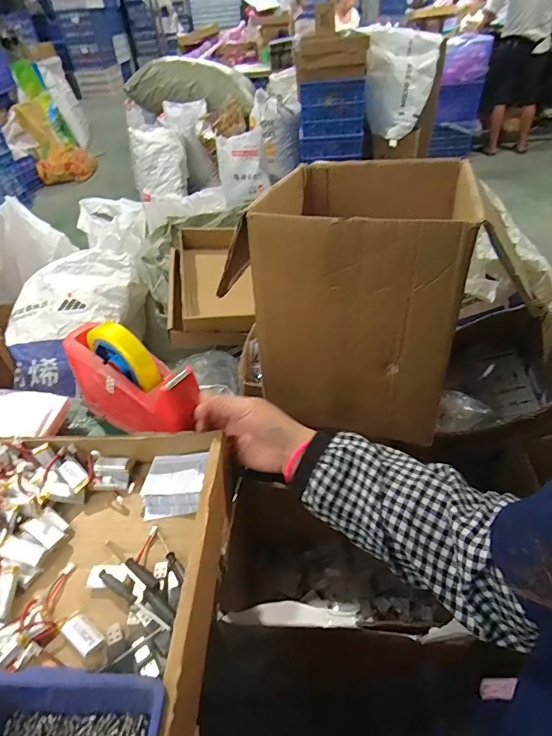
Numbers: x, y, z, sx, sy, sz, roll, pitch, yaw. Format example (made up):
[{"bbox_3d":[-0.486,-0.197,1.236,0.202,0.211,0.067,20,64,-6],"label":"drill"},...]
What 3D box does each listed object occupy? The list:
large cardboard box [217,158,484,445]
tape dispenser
[{"bbox_3d":[0.138,-0.147,0.702,0.298,0.312,0.400,11,44,18],"label":"large cardboard box"},{"bbox_3d":[-0.172,0.013,0.502,0.191,0.122,0.072,27,50,32],"label":"tape dispenser"}]

